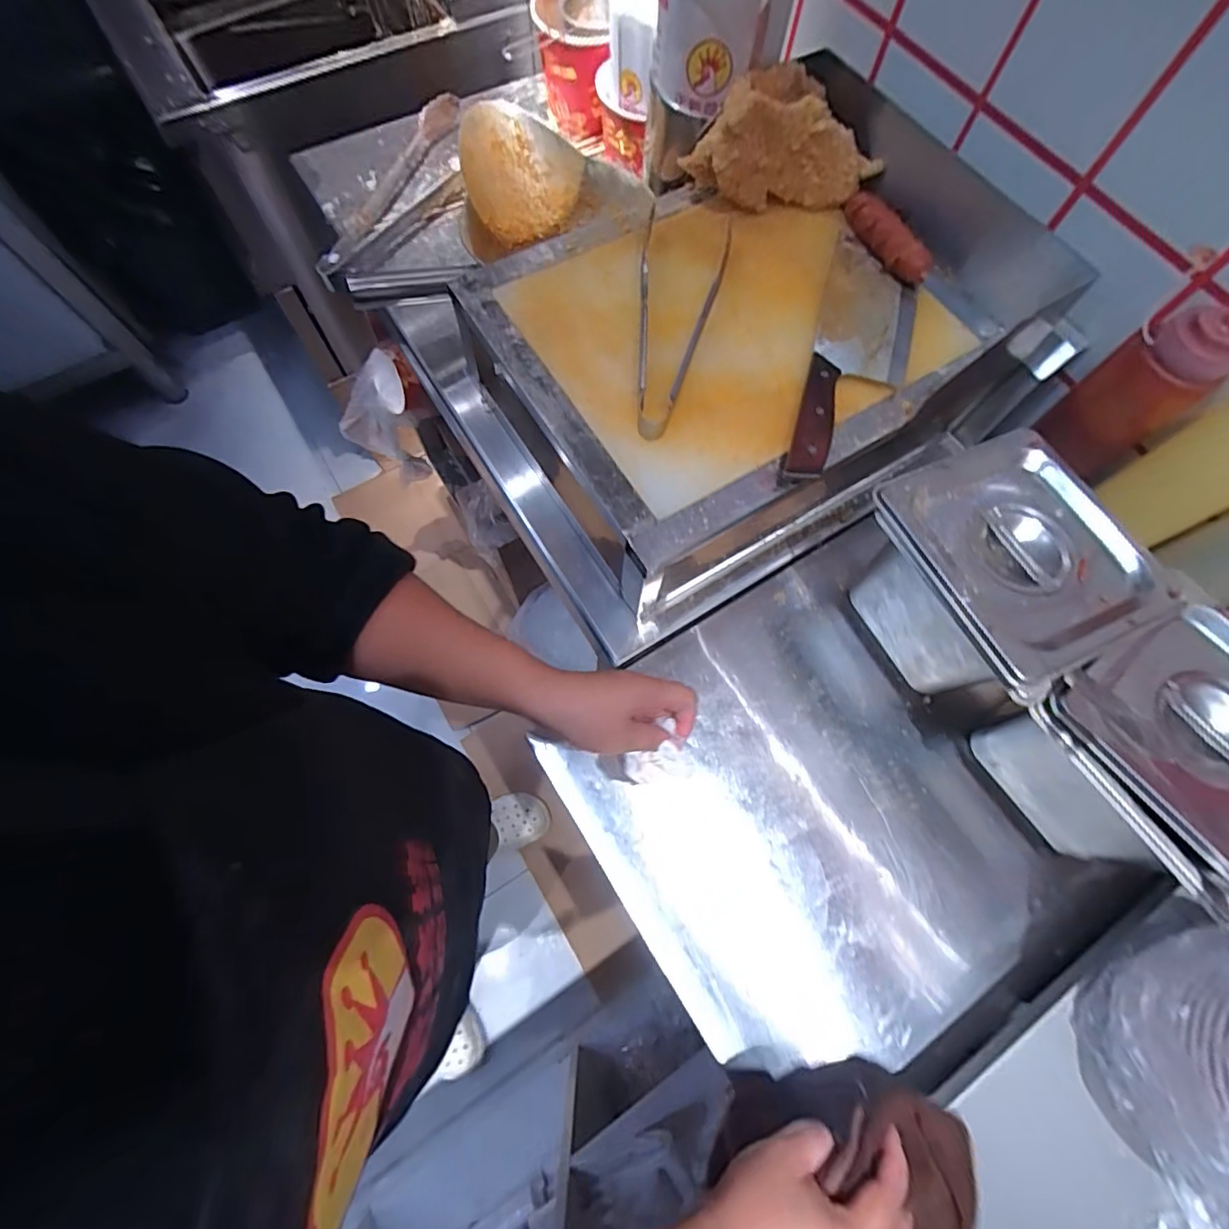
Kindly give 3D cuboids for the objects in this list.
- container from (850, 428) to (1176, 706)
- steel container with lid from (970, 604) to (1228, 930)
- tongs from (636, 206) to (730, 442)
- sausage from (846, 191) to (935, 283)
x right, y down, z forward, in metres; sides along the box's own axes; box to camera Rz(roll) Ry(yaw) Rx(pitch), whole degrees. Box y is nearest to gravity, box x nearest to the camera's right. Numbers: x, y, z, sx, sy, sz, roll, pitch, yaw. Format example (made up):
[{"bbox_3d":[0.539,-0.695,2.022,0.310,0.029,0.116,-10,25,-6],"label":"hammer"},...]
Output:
[{"bbox_3d":[0.301,-0.029,0.486,0.159,0.146,0.178,-28,74,-10],"label":"container"},{"bbox_3d":[0.398,0.108,0.450,0.153,0.159,0.166,-33,75,-12],"label":"steel container with lid"},{"bbox_3d":[0.048,-0.261,0.499,0.074,0.034,0.234,13,71,3],"label":"tongs"},{"bbox_3d":[0.254,-0.356,0.540,0.031,0.031,0.110,-29,74,-11],"label":"sausage"}]

